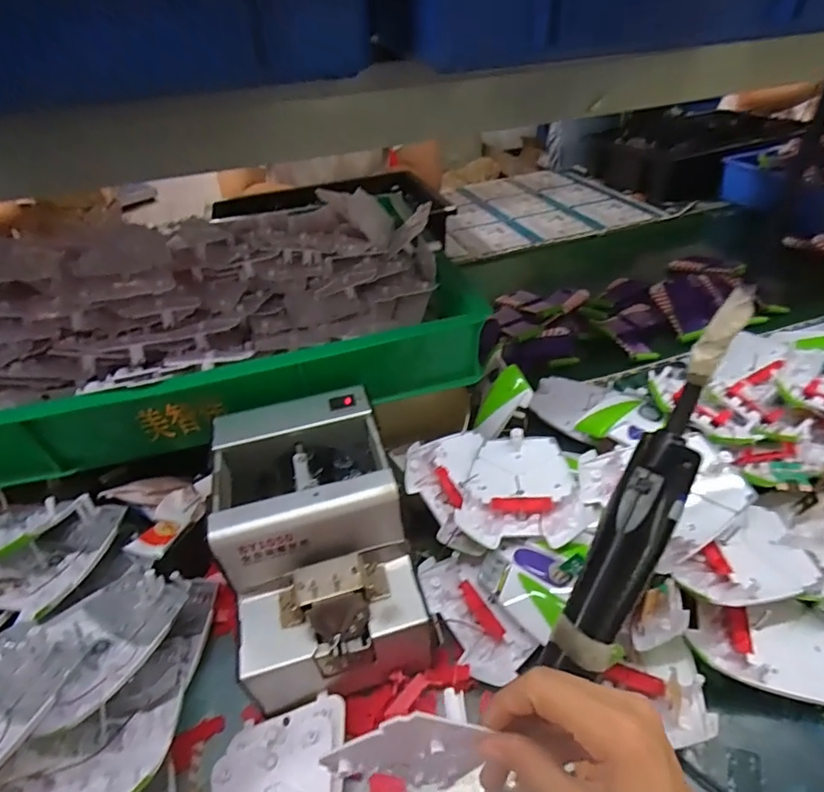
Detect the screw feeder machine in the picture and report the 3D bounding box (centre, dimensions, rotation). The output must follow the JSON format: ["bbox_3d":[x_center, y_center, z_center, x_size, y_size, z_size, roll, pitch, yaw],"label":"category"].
[{"bbox_3d":[-0.070,0.104,0.366,0.119,0.124,0.174,-13,42,-9],"label":"screw feeder machine"}]

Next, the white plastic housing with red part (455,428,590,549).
[{"bbox_3d":[0.092,0.076,0.411,0.095,0.025,0.103,4,42,10],"label":"white plastic housing with red part"}]

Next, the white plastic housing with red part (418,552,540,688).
[{"bbox_3d":[0.048,0.168,0.379,0.052,0.021,0.097,-24,44,-20],"label":"white plastic housing with red part"}]

